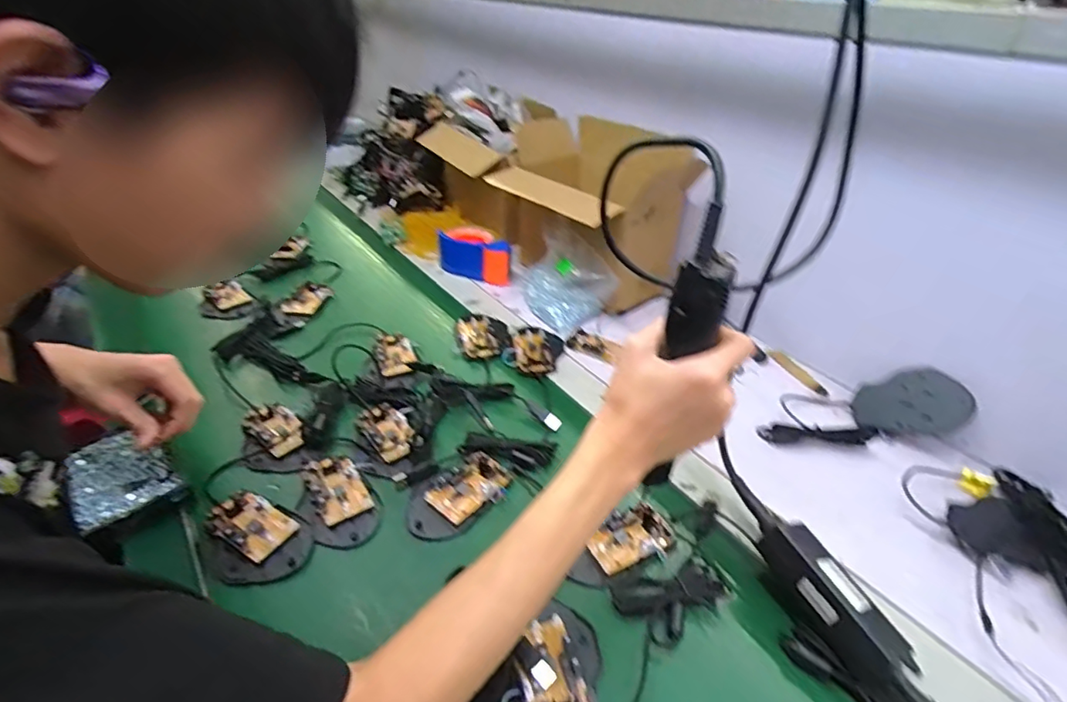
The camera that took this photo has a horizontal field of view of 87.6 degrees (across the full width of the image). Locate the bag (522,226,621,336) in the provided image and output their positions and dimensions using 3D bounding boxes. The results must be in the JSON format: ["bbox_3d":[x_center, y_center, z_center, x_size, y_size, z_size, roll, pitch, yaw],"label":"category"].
[{"bbox_3d":[0.046,-0.109,0.815,0.102,0.095,0.146,-21,40,-27],"label":"bag"}]

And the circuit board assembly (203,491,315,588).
[{"bbox_3d":[-0.254,0.170,0.505,0.106,0.018,0.075,24,41,31],"label":"circuit board assembly"}]

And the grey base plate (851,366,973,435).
[{"bbox_3d":[0.412,0.055,0.609,0.108,0.071,0.008,0,-13,46],"label":"grey base plate"}]

